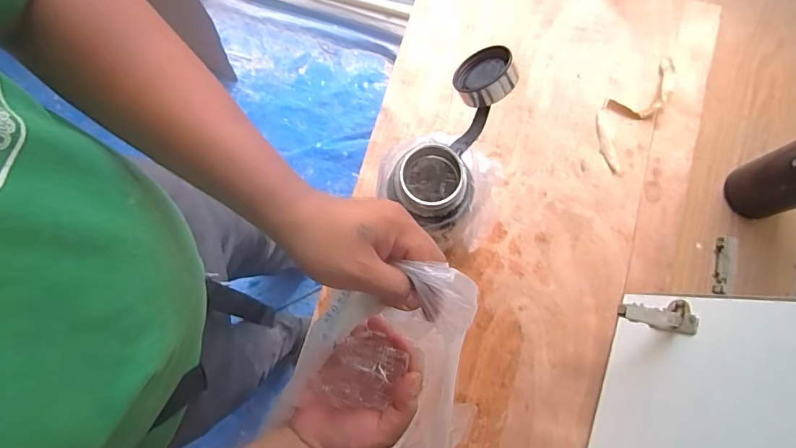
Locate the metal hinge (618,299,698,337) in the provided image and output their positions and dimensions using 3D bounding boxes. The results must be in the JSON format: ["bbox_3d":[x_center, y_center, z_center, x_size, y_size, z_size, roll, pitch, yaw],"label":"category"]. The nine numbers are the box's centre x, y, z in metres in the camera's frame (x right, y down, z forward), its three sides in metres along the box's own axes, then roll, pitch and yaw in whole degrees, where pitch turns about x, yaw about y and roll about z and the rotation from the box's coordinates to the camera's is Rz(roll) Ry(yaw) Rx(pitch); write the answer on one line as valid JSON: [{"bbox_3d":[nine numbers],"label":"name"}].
[{"bbox_3d":[0.290,0.105,0.523,0.079,0.023,0.037,1,78,3],"label":"metal hinge"}]

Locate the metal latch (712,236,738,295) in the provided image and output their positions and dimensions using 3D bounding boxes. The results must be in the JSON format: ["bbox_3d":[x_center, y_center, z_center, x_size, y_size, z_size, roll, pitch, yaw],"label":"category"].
[{"bbox_3d":[0.383,0.049,0.543,0.019,0.015,0.068,14,79,6],"label":"metal latch"}]

